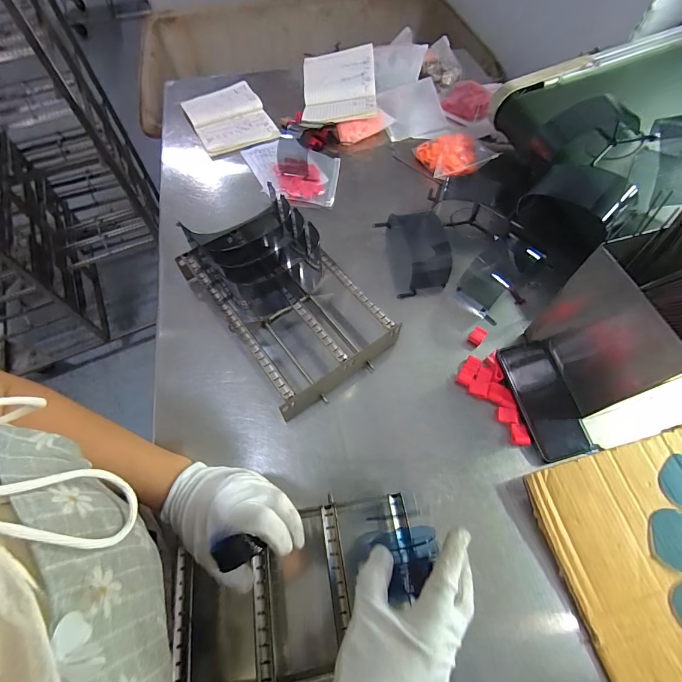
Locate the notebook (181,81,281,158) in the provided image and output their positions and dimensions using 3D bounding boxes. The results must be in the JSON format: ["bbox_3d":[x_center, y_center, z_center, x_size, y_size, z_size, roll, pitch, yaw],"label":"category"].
[{"bbox_3d":[-0.258,-0.516,0.814,0.165,0.021,0.232,-24,65,-14],"label":"notebook"}]

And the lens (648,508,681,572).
[{"bbox_3d":[0.397,0.234,0.413,0.060,0.006,0.063,10,62,4],"label":"lens"}]

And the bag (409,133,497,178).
[{"bbox_3d":[0.243,-0.399,0.749,0.143,0.037,0.113,-15,64,-9],"label":"bag"}]

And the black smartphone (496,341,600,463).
[{"bbox_3d":[0.287,0.081,0.492,0.072,0.007,0.161,-16,71,0],"label":"black smartphone"}]

